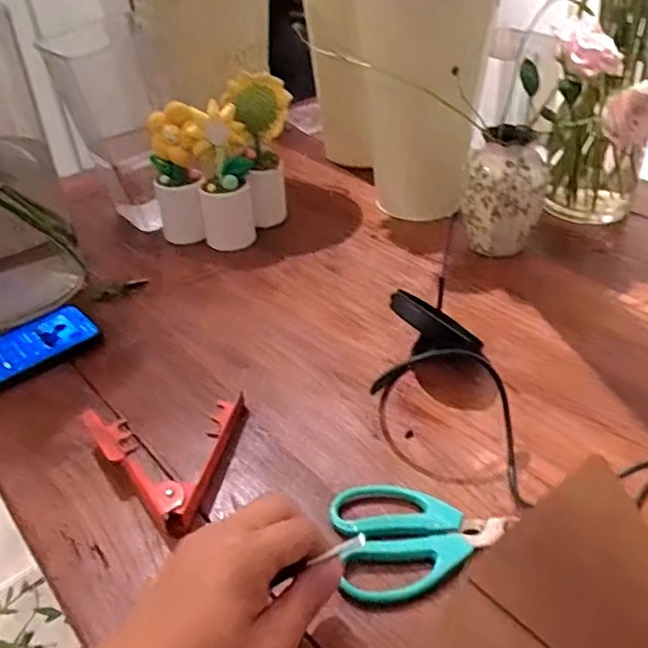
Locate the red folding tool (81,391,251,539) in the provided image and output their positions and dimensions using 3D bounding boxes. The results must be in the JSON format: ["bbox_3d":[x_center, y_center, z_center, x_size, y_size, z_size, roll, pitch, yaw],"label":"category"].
[{"bbox_3d":[-0.111,0.093,0.514,0.120,0.027,0.145,-32,45,-30],"label":"red folding tool"}]

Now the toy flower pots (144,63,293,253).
[{"bbox_3d":[-0.133,-0.210,0.803,0.122,0.178,0.144,17,43,26],"label":"toy flower pots"}]

